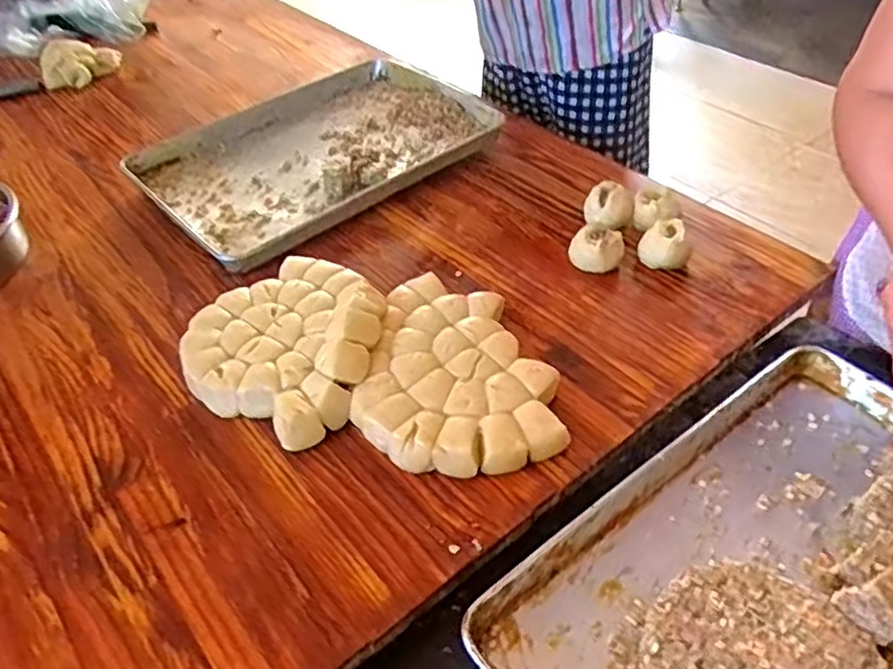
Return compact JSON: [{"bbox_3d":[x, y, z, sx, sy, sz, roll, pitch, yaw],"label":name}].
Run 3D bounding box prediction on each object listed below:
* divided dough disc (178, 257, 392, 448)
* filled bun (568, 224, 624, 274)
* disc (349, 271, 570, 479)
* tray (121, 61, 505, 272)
[{"bbox_3d":[-0.194,0.005,0.899,0.252,0.058,0.255,-3,44,3],"label":"divided dough disc"},{"bbox_3d":[0.222,-0.128,1.019,0.079,0.060,0.079,5,45,11],"label":"filled bun"},{"bbox_3d":[0.022,0.043,0.858,0.233,0.045,0.291,3,45,8],"label":"disc"},{"bbox_3d":[-0.251,-0.349,1.287,0.422,0.057,0.603,33,55,31],"label":"tray"}]

